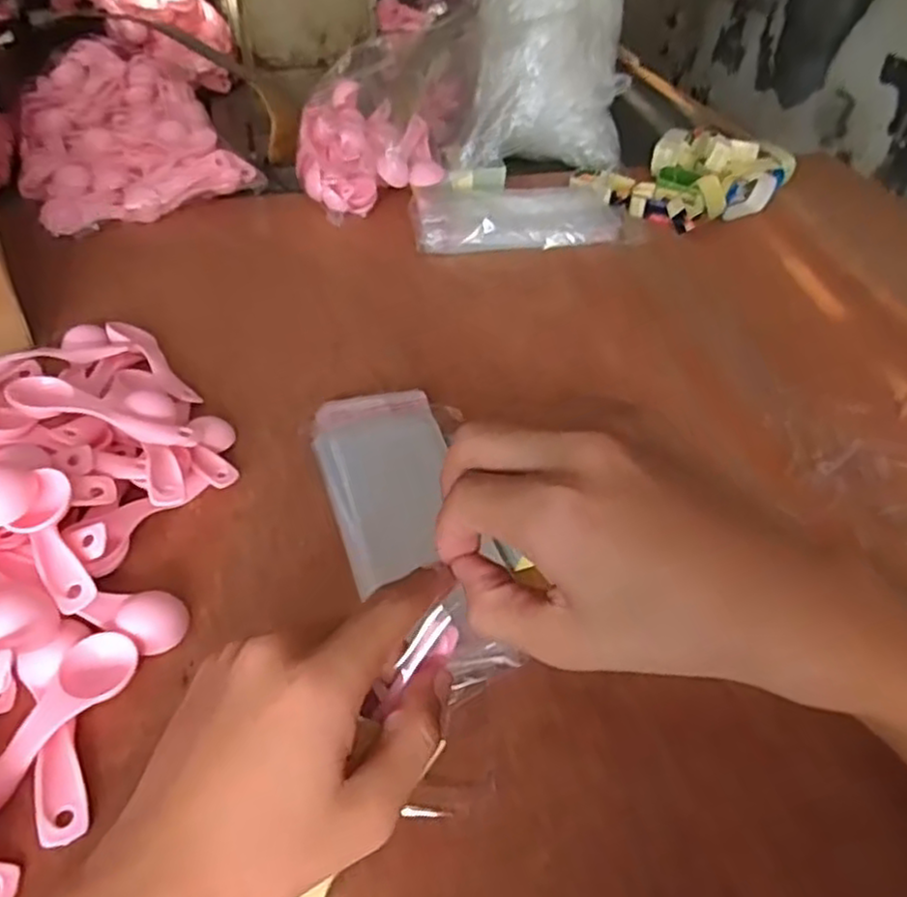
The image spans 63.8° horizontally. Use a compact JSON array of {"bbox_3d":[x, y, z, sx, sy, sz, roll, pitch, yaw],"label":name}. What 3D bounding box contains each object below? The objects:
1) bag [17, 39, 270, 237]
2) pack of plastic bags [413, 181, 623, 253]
[{"bbox_3d":[-0.375,-0.363,0.826,0.229,0.082,0.331,-20,48,-24],"label":"bag"},{"bbox_3d":[0.068,-0.235,0.747,0.217,0.030,0.102,2,43,-2],"label":"pack of plastic bags"}]

